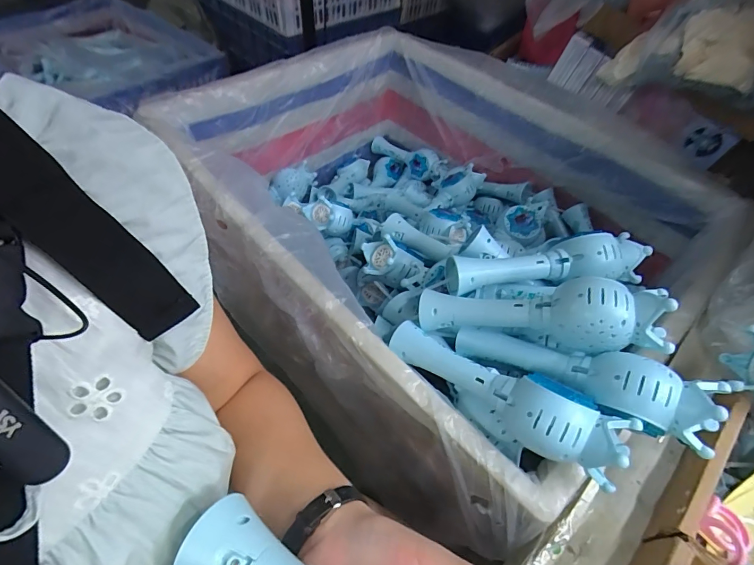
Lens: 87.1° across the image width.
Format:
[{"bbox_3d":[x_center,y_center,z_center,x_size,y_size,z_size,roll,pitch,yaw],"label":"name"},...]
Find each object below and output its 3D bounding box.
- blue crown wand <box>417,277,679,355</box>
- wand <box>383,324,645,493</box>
[{"bbox_3d":[0.157,0.031,0.407,0.233,0.056,0.051,-1,45,30],"label":"blue crown wand"},{"bbox_3d":[0.114,0.103,0.387,0.235,0.067,0.065,23,50,39],"label":"wand"}]

